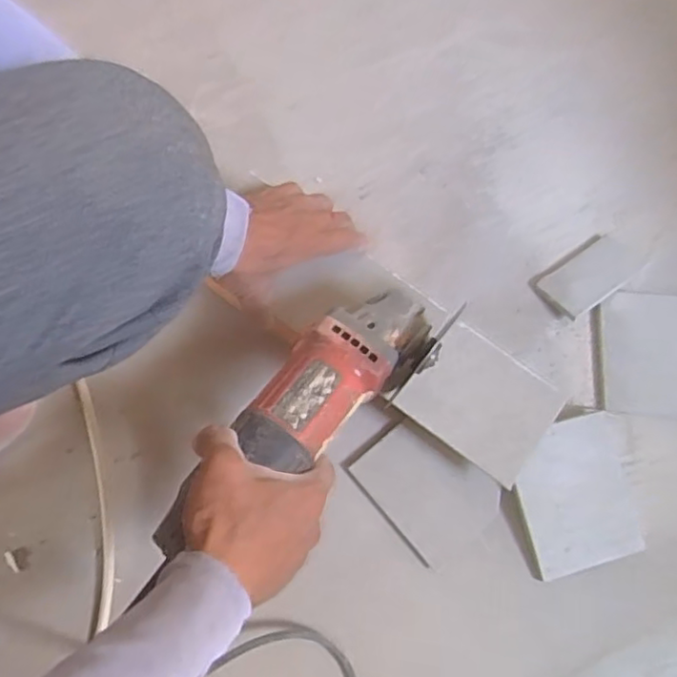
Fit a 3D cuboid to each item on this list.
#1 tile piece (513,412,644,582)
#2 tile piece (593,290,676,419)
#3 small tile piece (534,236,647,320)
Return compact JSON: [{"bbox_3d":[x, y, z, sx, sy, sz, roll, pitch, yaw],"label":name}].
[{"bbox_3d":[0.204,0.133,0.548,0.101,0.008,0.119,-13,83,-8],"label":"tile piece"},{"bbox_3d":[0.304,0.014,0.604,0.118,0.008,0.118,5,70,0],"label":"tile piece"},{"bbox_3d":[0.248,-0.062,0.628,0.103,0.011,0.053,-34,74,-13],"label":"small tile piece"}]

